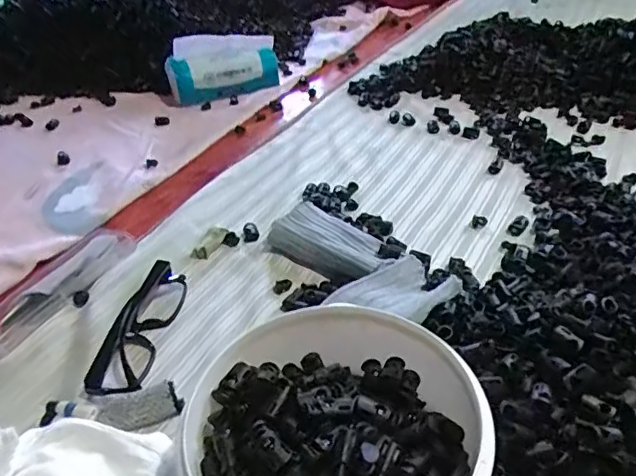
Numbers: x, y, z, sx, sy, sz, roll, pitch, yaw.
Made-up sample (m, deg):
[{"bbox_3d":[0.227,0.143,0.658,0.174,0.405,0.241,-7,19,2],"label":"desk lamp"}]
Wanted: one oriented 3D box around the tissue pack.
[{"bbox_3d":[-0.146,-0.262,0.868,0.165,0.101,0.042,-13,35,-8],"label":"tissue pack"}]

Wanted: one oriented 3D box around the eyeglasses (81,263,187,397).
[{"bbox_3d":[-0.144,0.073,0.465,0.040,0.027,0.134,-2,35,7],"label":"eyeglasses"}]

